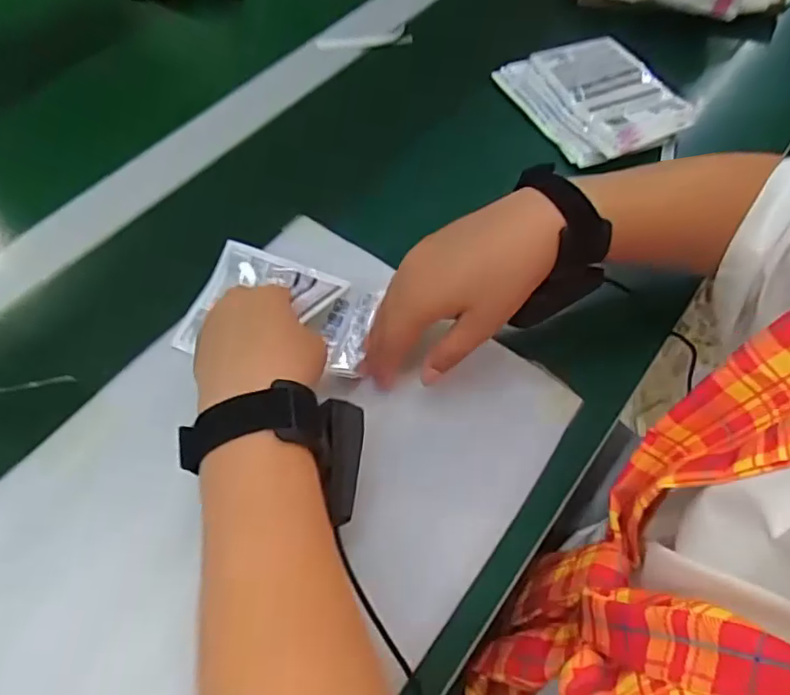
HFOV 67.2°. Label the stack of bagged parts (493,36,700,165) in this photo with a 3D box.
[{"bbox_3d":[0.201,-0.250,0.585,0.147,0.021,0.155,-24,64,-17],"label":"stack of bagged parts"}]

